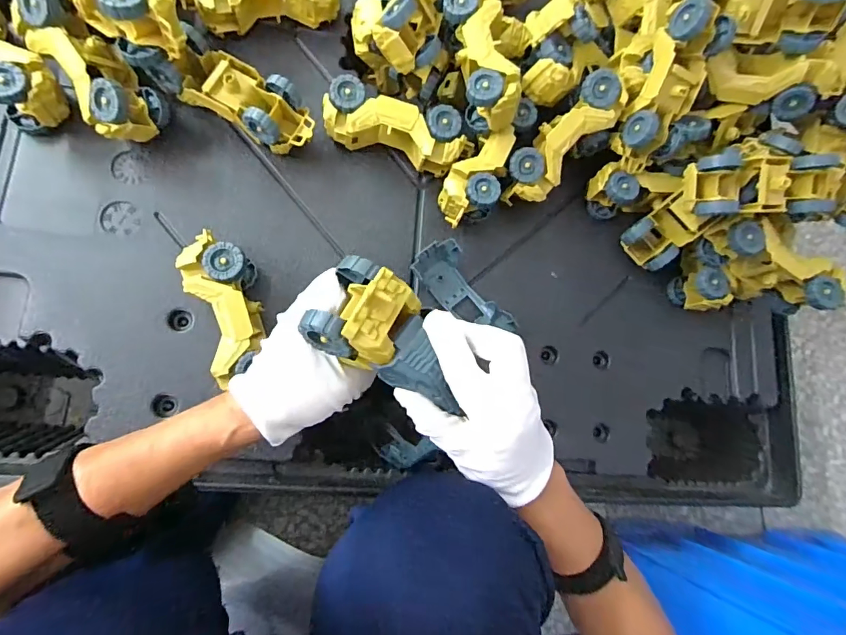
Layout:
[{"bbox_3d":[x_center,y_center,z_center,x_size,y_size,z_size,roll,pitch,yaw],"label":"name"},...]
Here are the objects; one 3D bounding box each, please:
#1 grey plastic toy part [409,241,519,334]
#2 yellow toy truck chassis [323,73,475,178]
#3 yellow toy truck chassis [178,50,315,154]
[{"bbox_3d":[0.045,-0.028,0.518,0.055,0.033,0.133,-37,90,-15],"label":"grey plastic toy part"},{"bbox_3d":[-0.026,-0.216,0.510,0.173,0.051,0.065,13,79,-9],"label":"yellow toy truck chassis"},{"bbox_3d":[-0.191,-0.234,0.484,0.143,0.062,0.065,28,77,-6],"label":"yellow toy truck chassis"}]

